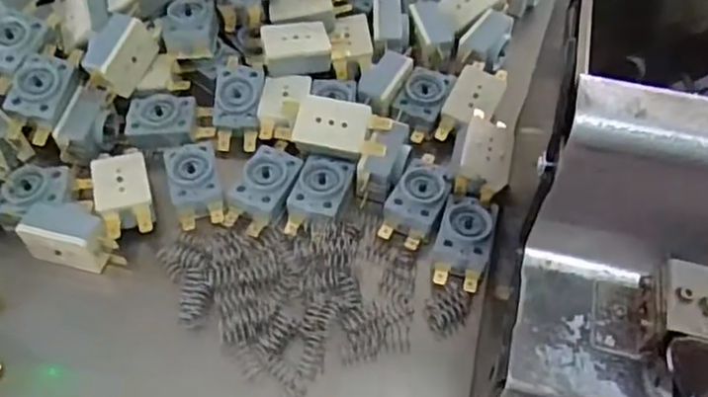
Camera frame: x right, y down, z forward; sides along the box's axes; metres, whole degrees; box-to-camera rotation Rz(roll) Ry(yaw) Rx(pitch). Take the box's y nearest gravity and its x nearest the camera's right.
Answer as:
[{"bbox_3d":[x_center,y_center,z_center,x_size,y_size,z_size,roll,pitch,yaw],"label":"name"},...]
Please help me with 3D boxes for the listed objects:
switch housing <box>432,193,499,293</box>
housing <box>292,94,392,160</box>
[{"bbox_3d":[0.054,0.021,0.316,0.026,0.010,0.045,14,58,10],"label":"switch housing"},{"bbox_3d":[-0.006,-0.036,0.338,0.048,0.016,0.029,10,86,2],"label":"housing"}]

